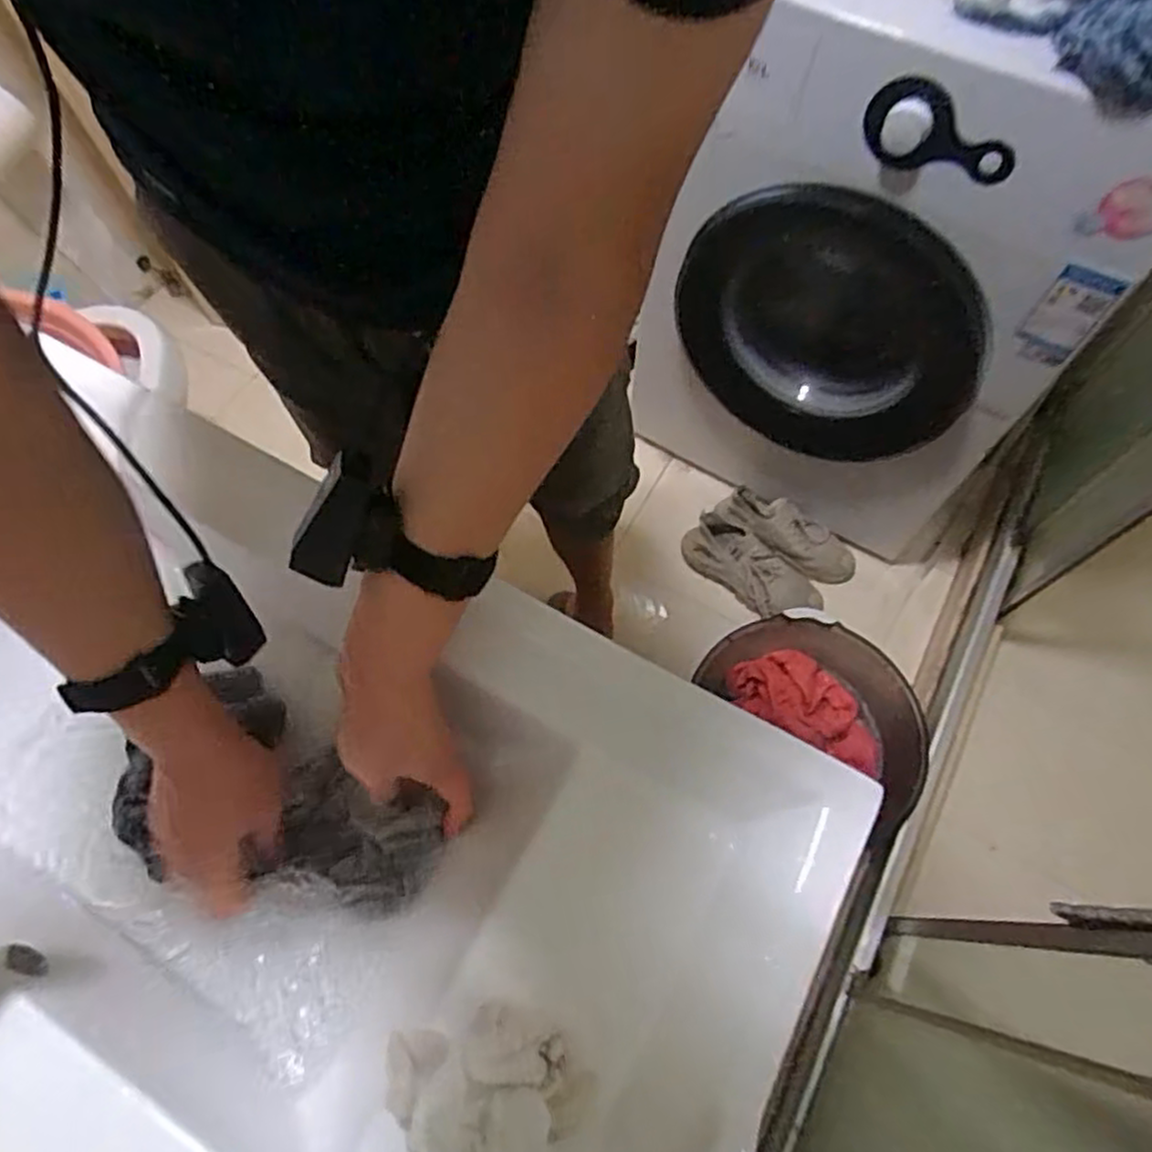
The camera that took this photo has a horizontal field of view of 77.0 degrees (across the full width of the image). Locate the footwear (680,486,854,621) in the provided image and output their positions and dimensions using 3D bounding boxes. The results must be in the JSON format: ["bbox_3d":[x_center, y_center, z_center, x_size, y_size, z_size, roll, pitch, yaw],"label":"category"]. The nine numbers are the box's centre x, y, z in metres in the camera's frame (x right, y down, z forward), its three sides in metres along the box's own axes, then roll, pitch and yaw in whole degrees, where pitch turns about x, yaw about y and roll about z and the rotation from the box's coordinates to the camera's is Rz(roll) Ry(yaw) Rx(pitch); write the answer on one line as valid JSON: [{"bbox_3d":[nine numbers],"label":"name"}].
[{"bbox_3d":[0.370,-0.047,1.388,0.280,0.077,0.219,37,72,16],"label":"footwear"}]

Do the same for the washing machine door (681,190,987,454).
[{"bbox_3d":[0.355,-0.347,1.092,0.462,0.405,0.080,29,70,13],"label":"washing machine door"}]

